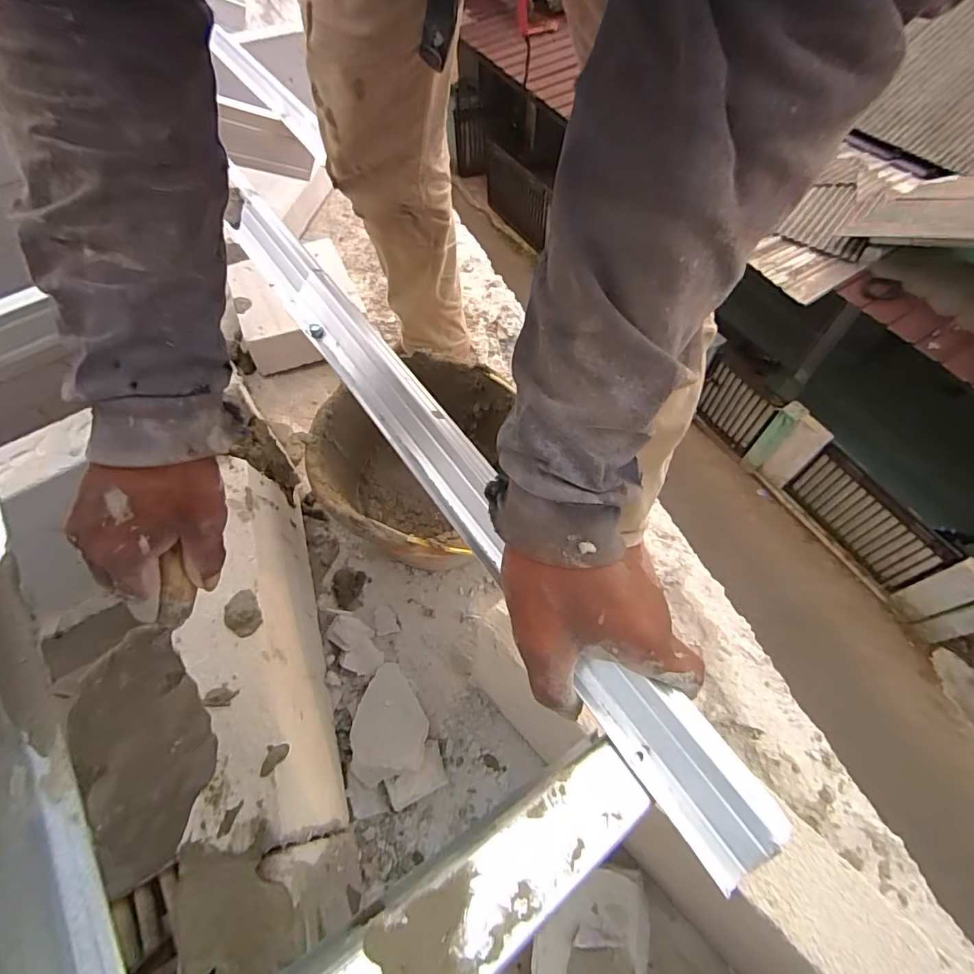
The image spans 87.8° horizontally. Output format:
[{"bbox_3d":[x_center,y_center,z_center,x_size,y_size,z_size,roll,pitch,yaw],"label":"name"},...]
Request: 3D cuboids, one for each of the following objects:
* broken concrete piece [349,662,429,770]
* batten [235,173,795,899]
[{"bbox_3d":[-0.104,0.252,0.564,0.079,0.011,0.108,7,42,3],"label":"broken concrete piece"},{"bbox_3d":[-0.043,-0.035,0.329,0.039,0.021,0.551,-32,66,-15],"label":"batten"}]

